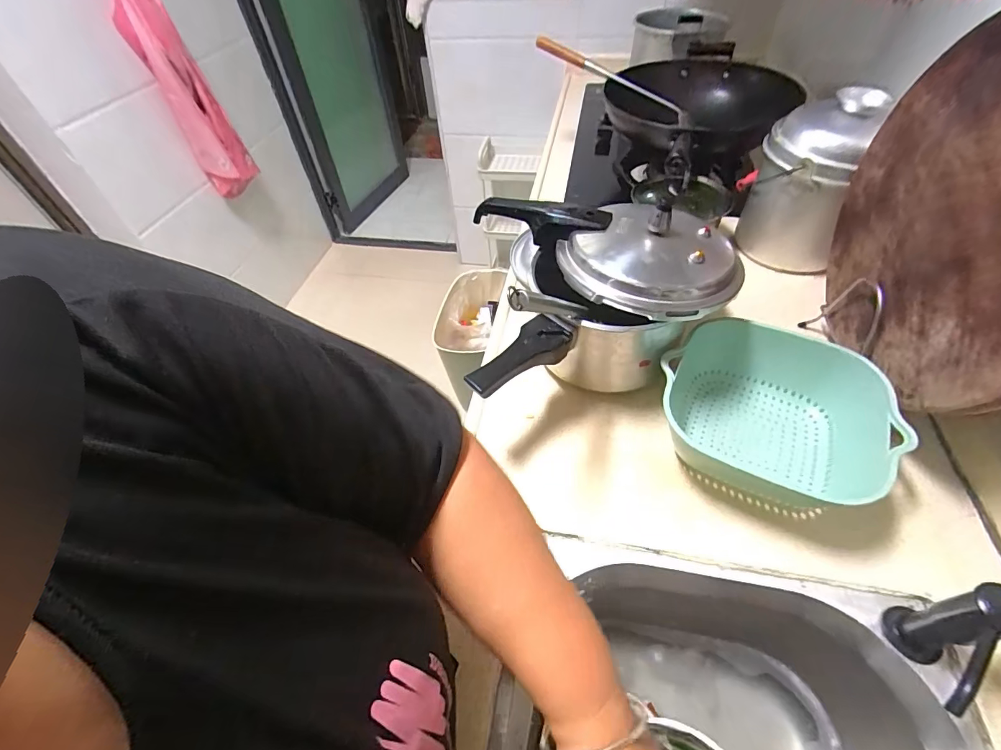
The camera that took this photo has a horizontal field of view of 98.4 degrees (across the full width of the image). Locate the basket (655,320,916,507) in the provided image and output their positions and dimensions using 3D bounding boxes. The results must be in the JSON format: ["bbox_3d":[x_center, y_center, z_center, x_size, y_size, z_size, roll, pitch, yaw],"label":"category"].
[{"bbox_3d":[0.335,0.026,0.532,0.236,0.085,0.225,19,54,19],"label":"basket"}]

